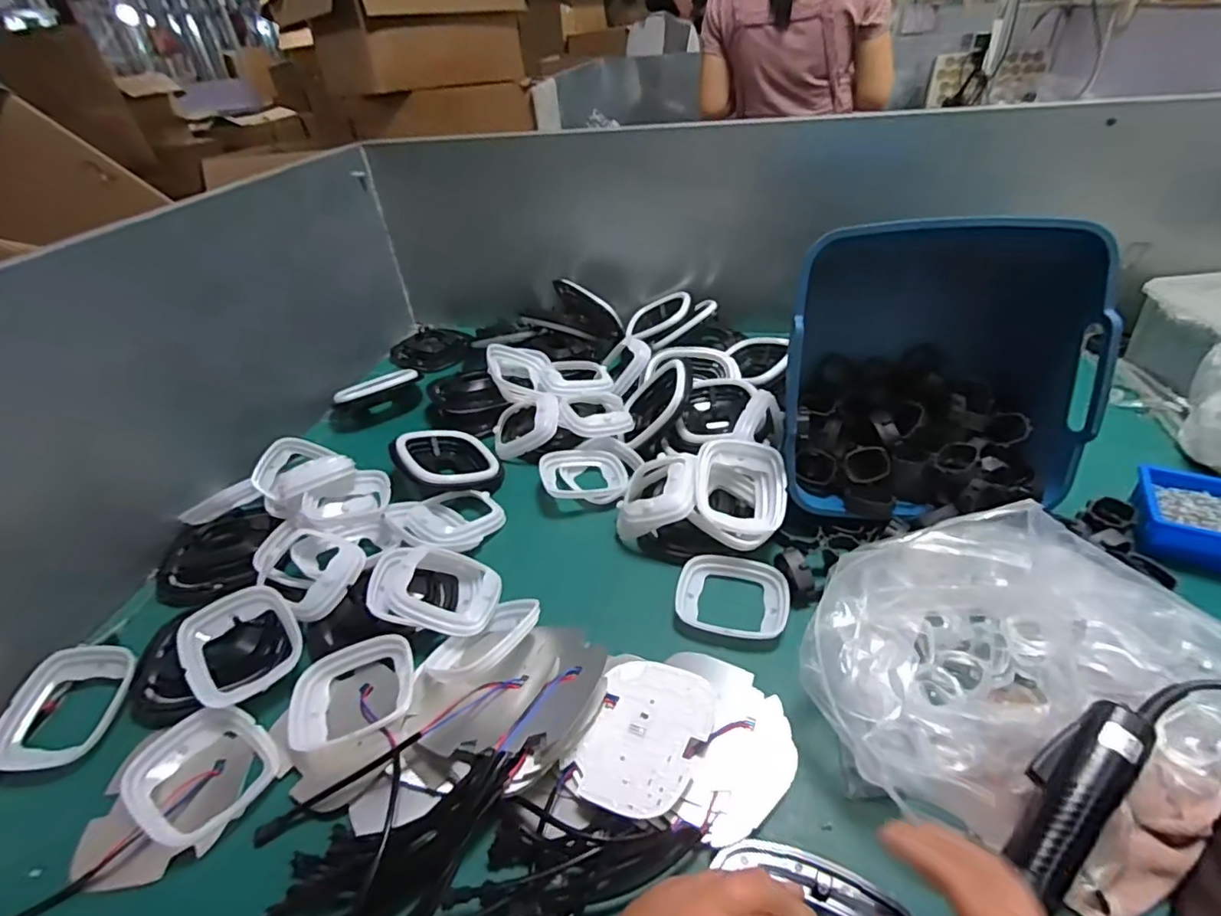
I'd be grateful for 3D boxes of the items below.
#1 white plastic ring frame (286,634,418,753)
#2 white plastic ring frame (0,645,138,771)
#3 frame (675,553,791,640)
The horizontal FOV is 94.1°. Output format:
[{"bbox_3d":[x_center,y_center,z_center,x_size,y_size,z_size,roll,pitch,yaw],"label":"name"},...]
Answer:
[{"bbox_3d":[-0.225,0.201,0.499,0.102,0.028,0.087,-11,38,-8],"label":"white plastic ring frame"},{"bbox_3d":[-0.482,0.222,0.511,0.088,0.039,0.108,-2,38,5],"label":"white plastic ring frame"},{"bbox_3d":[0.120,0.134,0.557,0.106,0.015,0.097,6,40,14],"label":"frame"}]

